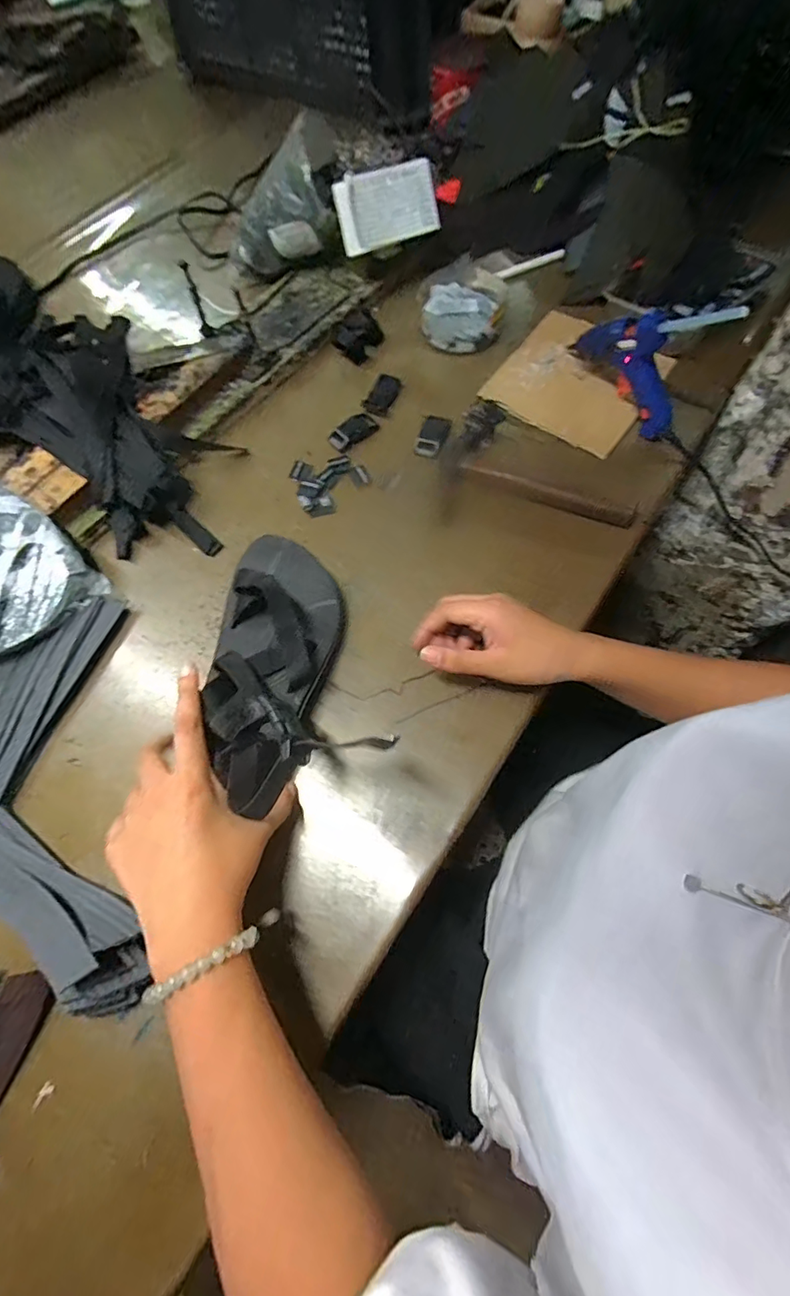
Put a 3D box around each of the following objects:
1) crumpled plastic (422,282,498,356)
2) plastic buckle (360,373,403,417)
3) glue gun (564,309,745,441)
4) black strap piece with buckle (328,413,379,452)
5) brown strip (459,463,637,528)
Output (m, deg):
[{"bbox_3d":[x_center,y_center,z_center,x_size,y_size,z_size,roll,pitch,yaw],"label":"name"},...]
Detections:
[{"bbox_3d":[0.074,-0.381,0.576,0.080,0.024,0.089,2,67,4],"label":"crumpled plastic"},{"bbox_3d":[-0.013,-0.276,0.546,0.028,0.007,0.055,27,71,14],"label":"plastic buckle"},{"bbox_3d":[0.228,-0.287,0.475,0.033,0.118,0.141,-33,69,-10],"label":"glue gun"},{"bbox_3d":[-0.046,-0.230,0.534,0.055,0.005,0.033,-37,70,-12],"label":"black strap piece with buckle"},{"bbox_3d":[0.145,-0.147,0.482,0.164,0.015,0.020,17,69,10],"label":"brown strip"}]

